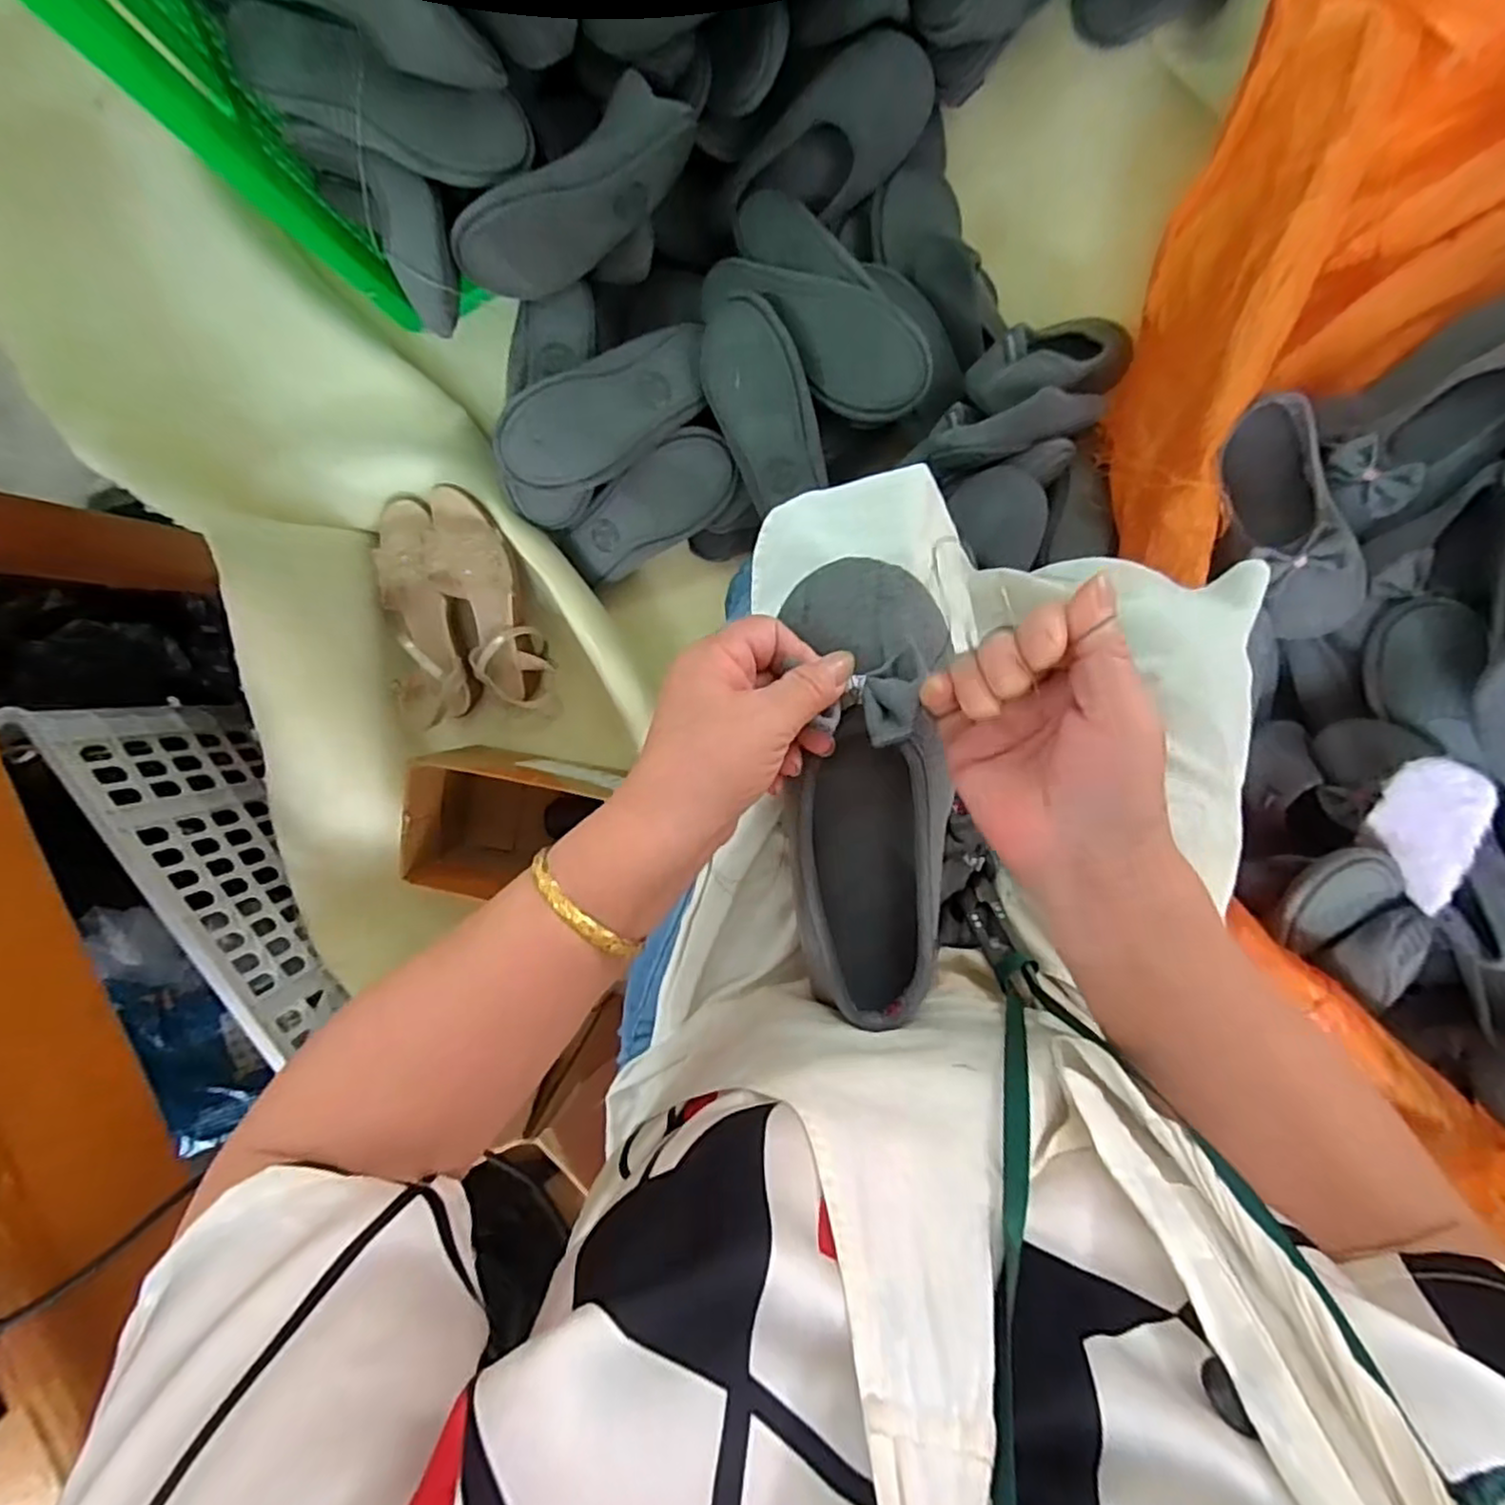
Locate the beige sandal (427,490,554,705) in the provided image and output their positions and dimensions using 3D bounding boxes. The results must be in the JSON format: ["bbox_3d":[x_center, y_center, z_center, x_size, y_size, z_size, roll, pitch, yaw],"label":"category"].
[{"bbox_3d":[-0.299,-0.167,0.798,0.090,0.048,0.252,-9,119,5],"label":"beige sandal"}]

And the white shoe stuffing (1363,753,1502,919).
[{"bbox_3d":[0.560,0.068,0.590,0.010,0.071,0.152,-27,130,-12],"label":"white shoe stuffing"}]

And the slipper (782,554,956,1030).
[{"bbox_3d":[0.058,0.024,0.344,0.076,0.058,0.221,-1,102,4],"label":"slipper"}]

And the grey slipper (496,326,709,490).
[{"bbox_3d":[-0.143,-0.329,0.694,0.219,0.038,0.102,-26,137,-9],"label":"grey slipper"}]

